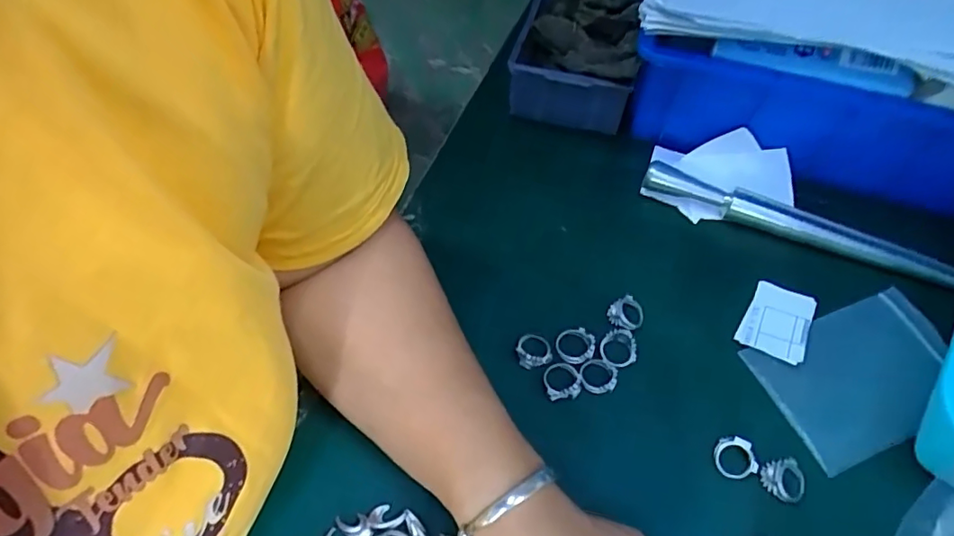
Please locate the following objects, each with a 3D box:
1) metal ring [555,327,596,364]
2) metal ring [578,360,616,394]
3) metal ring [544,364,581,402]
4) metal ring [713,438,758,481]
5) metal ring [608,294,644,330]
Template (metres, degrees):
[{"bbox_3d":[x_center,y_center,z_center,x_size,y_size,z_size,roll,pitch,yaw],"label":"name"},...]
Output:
[{"bbox_3d":[0.060,0.047,0.336,0.023,0.006,0.022,0,55,0],"label":"metal ring"},{"bbox_3d":[0.072,0.063,0.325,0.021,0.007,0.020,0,55,0],"label":"metal ring"},{"bbox_3d":[0.051,0.067,0.328,0.021,0.008,0.022,0,55,0],"label":"metal ring"},{"bbox_3d":[0.140,0.104,0.299,0.021,0.004,0.021,-2,81,15],"label":"metal ring"},{"bbox_3d":[0.095,0.029,0.348,0.025,0.007,0.020,-31,61,-19],"label":"metal ring"}]

